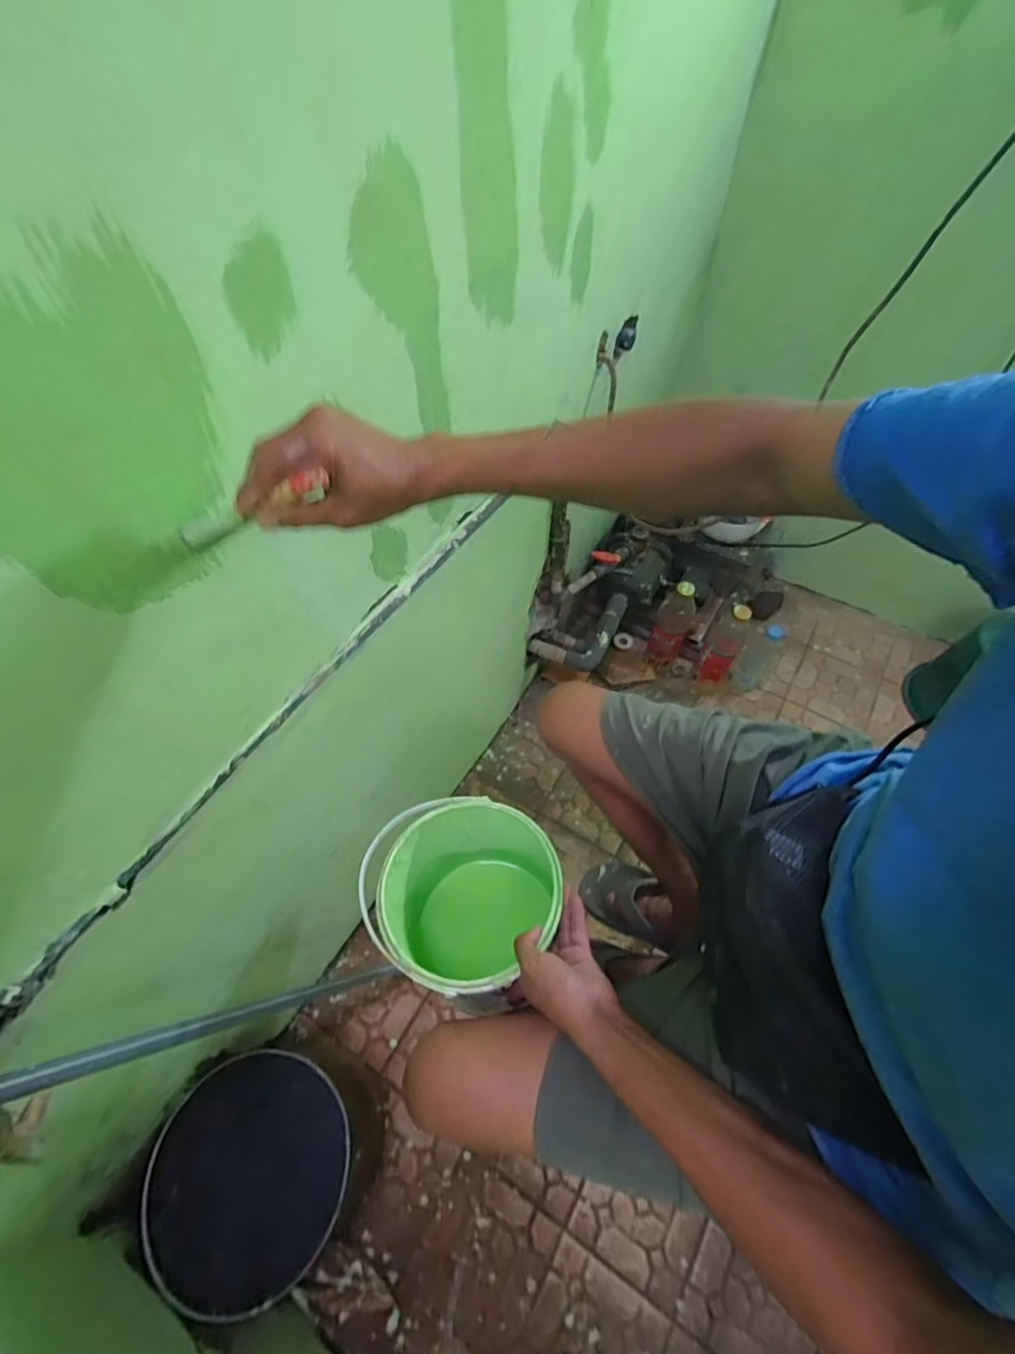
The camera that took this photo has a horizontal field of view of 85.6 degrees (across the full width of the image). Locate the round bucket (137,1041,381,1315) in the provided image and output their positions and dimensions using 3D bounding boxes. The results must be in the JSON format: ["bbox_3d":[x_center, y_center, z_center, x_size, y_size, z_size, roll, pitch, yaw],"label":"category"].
[{"bbox_3d":[-0.386,0.791,0.912,0.286,0.237,0.286,0,59,1],"label":"round bucket"}]

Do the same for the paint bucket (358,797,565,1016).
[{"bbox_3d":[-0.045,0.250,0.626,0.189,0.201,0.182,0,59,1],"label":"paint bucket"}]

